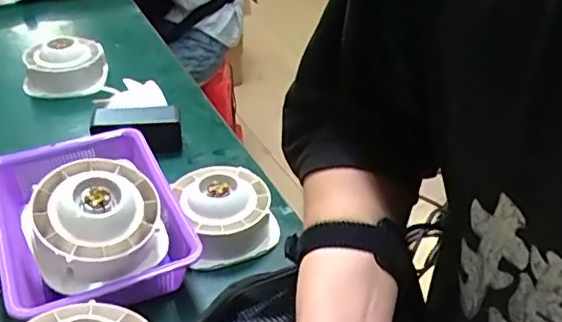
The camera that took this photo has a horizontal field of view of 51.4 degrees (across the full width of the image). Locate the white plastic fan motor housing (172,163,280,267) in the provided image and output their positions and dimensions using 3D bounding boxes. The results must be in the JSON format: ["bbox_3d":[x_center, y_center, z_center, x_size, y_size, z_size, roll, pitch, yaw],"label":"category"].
[{"bbox_3d":[-0.069,0.060,0.738,0.117,0.062,0.130,-10,39,-18],"label":"white plastic fan motor housing"}]

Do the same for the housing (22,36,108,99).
[{"bbox_3d":[-0.407,-0.182,1.106,0.142,0.084,0.130,-1,36,-8],"label":"housing"}]

